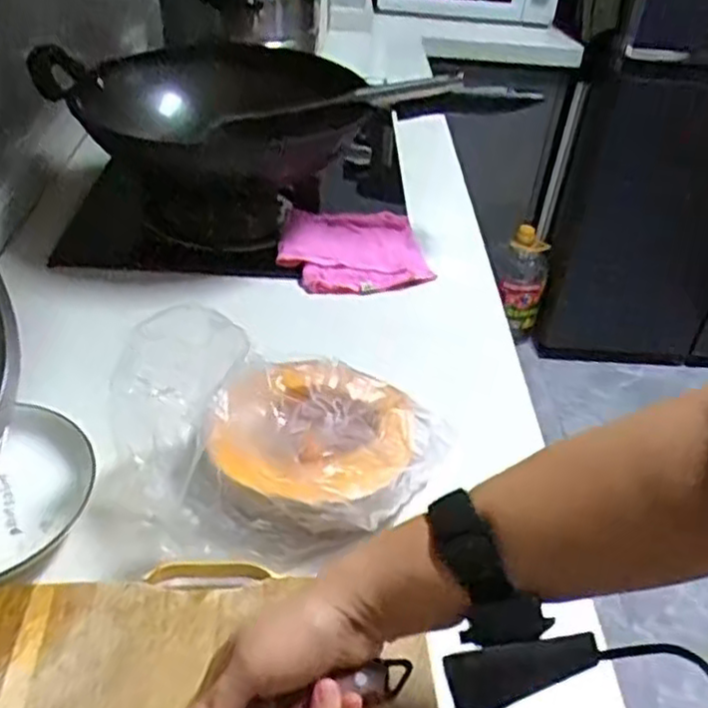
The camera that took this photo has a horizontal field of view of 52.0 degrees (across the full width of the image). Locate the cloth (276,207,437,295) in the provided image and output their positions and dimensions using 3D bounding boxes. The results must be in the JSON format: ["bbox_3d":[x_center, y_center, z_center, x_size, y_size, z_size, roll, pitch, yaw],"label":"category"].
[{"bbox_3d":[-0.003,-0.127,0.868,0.166,0.019,0.148,-5,46,-13],"label":"cloth"}]

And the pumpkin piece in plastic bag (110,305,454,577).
[{"bbox_3d":[-0.055,0.059,0.567,0.224,0.100,0.173,1,39,-6],"label":"pumpkin piece in plastic bag"}]

